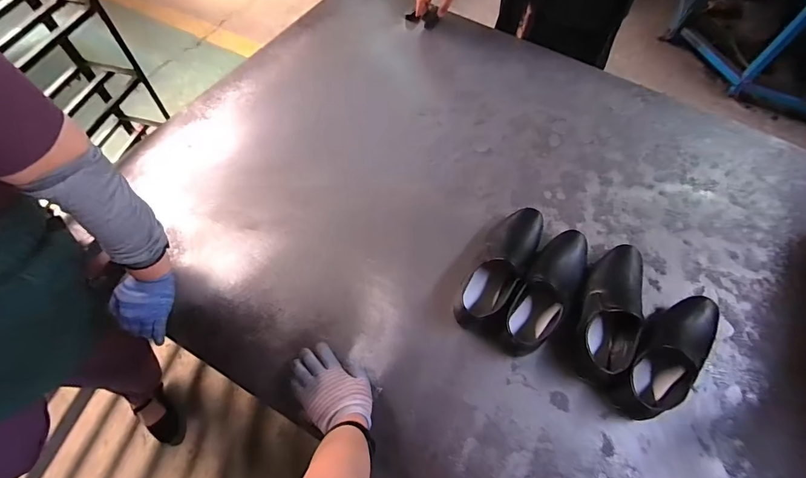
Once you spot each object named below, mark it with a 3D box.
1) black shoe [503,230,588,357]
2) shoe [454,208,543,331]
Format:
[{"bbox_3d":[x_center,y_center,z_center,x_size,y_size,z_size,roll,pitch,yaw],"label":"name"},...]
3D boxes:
[{"bbox_3d":[0.281,0.090,0.735,0.099,0.069,0.293,36,63,15],"label":"black shoe"},{"bbox_3d":[0.195,0.046,0.757,0.099,0.071,0.294,28,62,11],"label":"shoe"}]

